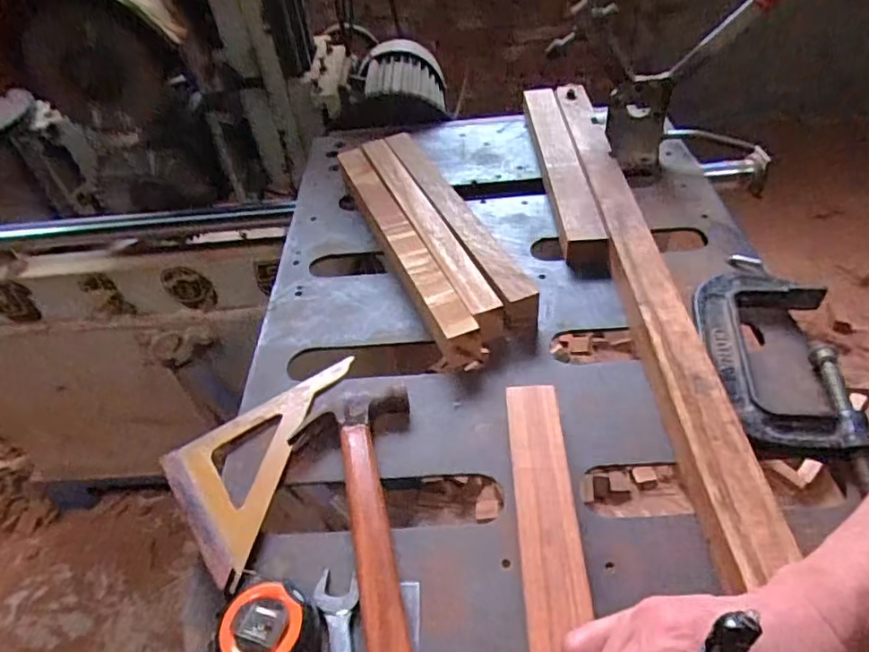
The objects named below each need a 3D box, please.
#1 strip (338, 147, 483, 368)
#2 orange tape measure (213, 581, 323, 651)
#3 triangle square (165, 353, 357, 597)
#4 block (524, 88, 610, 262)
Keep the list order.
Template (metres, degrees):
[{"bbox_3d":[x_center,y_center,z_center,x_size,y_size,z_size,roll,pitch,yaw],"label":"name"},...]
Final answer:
[{"bbox_3d":[-0.042,-0.096,0.642,0.041,0.046,0.378,-19,49,-11],"label":"strip"},{"bbox_3d":[-0.104,0.198,0.369,0.057,0.035,0.054,-3,48,3],"label":"orange tape measure"},{"bbox_3d":[-0.161,0.099,0.483,0.105,0.022,0.213,8,46,11],"label":"triangle square"},{"bbox_3d":[0.157,-0.202,0.726,0.044,0.038,0.353,-3,48,2],"label":"block"}]

